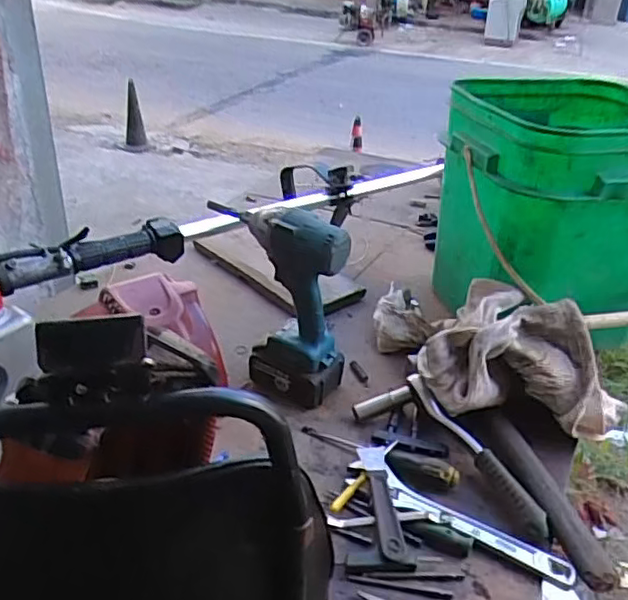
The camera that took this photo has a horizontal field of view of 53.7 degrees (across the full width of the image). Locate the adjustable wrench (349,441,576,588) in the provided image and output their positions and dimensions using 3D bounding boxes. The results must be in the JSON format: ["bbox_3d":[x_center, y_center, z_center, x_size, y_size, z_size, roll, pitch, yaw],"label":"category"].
[{"bbox_3d":[0.148,0.224,0.653,0.244,0.019,0.058,28,38,34],"label":"adjustable wrench"}]

